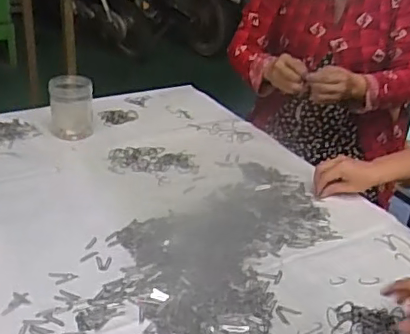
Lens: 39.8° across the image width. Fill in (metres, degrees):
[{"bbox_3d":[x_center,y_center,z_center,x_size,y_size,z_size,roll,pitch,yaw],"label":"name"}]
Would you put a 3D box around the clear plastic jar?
[{"bbox_3d":[-0.285,-0.131,1.215,0.090,0.117,0.087,-3,29,-12],"label":"clear plastic jar"}]

